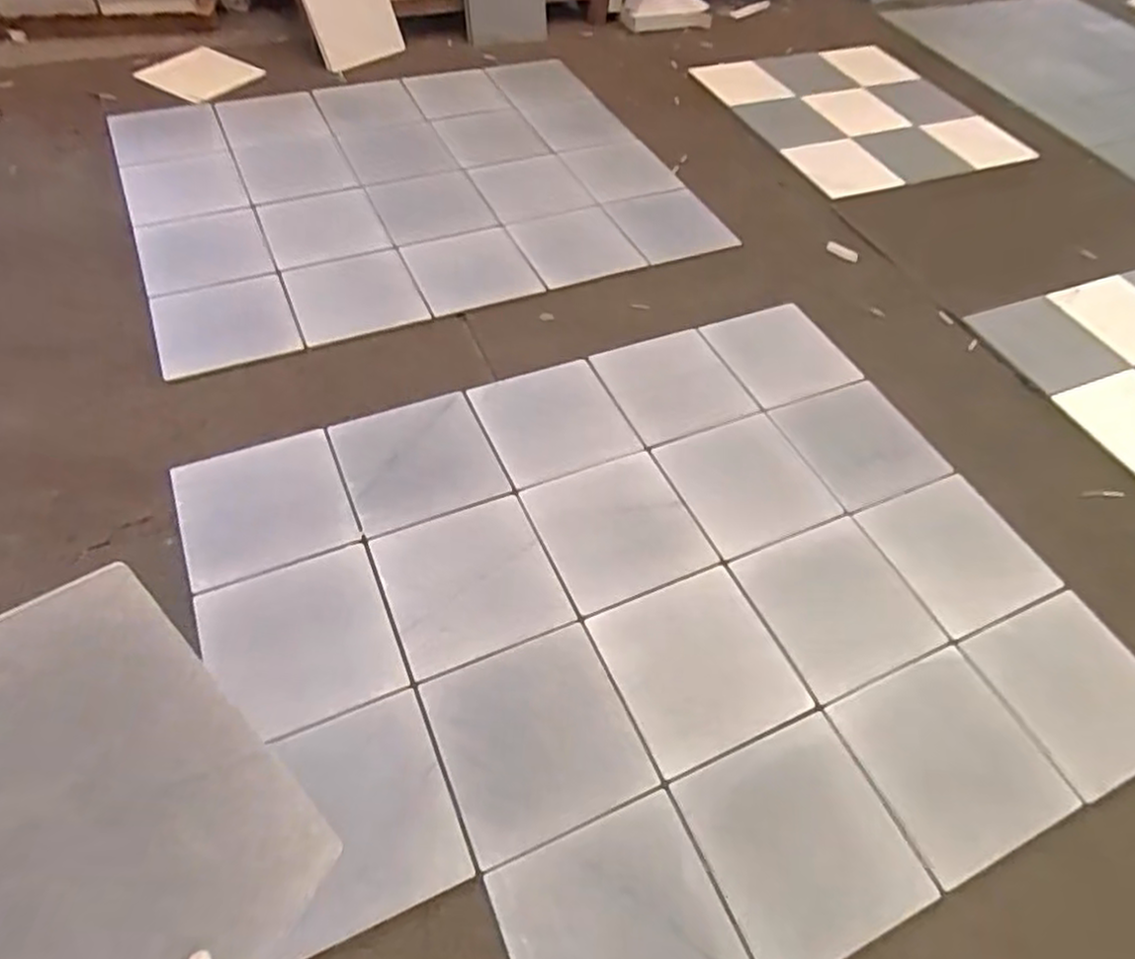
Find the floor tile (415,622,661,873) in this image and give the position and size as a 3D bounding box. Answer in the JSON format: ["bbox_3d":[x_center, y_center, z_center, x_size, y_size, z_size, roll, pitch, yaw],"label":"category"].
[{"bbox_3d":[-0.053,0.423,1.175,0.307,0.017,0.305,-17,58,-17],"label":"floor tile"}]

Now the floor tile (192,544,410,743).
[{"bbox_3d":[-0.476,0.282,1.252,0.300,0.015,0.312,-18,58,-18],"label":"floor tile"}]

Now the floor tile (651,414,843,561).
[{"bbox_3d":[0.388,0.002,1.539,0.304,0.019,0.315,-17,58,-17],"label":"floor tile"}]

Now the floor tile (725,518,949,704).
[{"bbox_3d":[0.526,0.238,1.376,0.313,0.013,0.302,-18,58,-17],"label":"floor tile"}]

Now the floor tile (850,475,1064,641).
[{"bbox_3d":[0.809,0.141,1.469,0.304,0.016,0.314,-18,58,-18],"label":"floor tile"}]

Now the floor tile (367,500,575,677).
[{"bbox_3d":[-0.184,0.188,1.342,0.302,0.012,0.307,-17,58,-17],"label":"floor tile"}]

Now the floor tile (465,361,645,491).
[{"bbox_3d":[-0.035,-0.134,1.611,0.307,0.014,0.298,-20,61,-20],"label":"floor tile"}]

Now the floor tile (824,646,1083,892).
[{"bbox_3d":[0.659,0.474,1.216,0.323,0.019,0.304,-18,58,-18],"label":"floor tile"}]

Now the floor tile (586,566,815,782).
[{"bbox_3d":[0.233,0.327,1.268,0.305,0.017,0.305,-18,58,-17],"label":"floor tile"}]

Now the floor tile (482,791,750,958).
[{"bbox_3d":[0.078,0.655,1.007,0.302,0.018,0.302,-18,58,-17],"label":"floor tile"}]

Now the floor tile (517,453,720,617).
[{"bbox_3d":[0.100,0.101,1.447,0.304,0.019,0.307,-18,58,-18],"label":"floor tile"}]

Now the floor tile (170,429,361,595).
[{"bbox_3d":[-0.614,0.052,1.433,0.311,0.023,0.312,-19,58,-18],"label":"floor tile"}]

